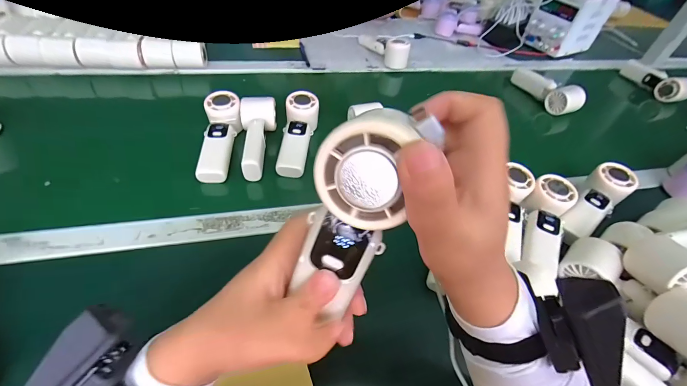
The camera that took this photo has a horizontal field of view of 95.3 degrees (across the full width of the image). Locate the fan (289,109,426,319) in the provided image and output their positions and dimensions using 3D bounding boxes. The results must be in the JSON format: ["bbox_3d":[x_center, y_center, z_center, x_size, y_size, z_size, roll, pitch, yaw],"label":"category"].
[{"bbox_3d":[0.007,0.016,0.176,0.044,0.122,0.037,32,38,23],"label":"fan"}]

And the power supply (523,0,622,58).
[{"bbox_3d":[0.679,-0.518,0.946,0.177,0.145,0.138,-21,51,-24],"label":"power supply"}]

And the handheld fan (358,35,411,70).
[{"bbox_3d":[0.099,-0.371,0.782,0.054,0.054,0.169,-20,51,-23],"label":"handheld fan"}]

